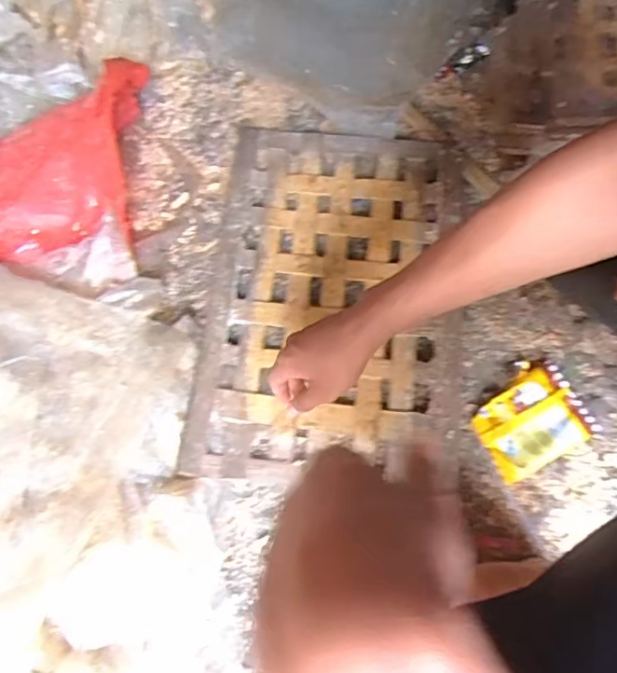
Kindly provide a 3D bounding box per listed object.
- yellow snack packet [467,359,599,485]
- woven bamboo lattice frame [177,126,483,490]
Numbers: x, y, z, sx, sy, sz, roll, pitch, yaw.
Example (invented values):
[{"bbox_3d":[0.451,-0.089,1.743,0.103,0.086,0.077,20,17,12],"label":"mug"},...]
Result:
[{"bbox_3d":[0.281,0.101,0.695,0.146,0.013,0.118,-24,71,-9],"label":"yellow snack packet"},{"bbox_3d":[0.042,-0.065,0.741,0.338,0.013,0.515,6,69,2],"label":"woven bamboo lattice frame"}]

